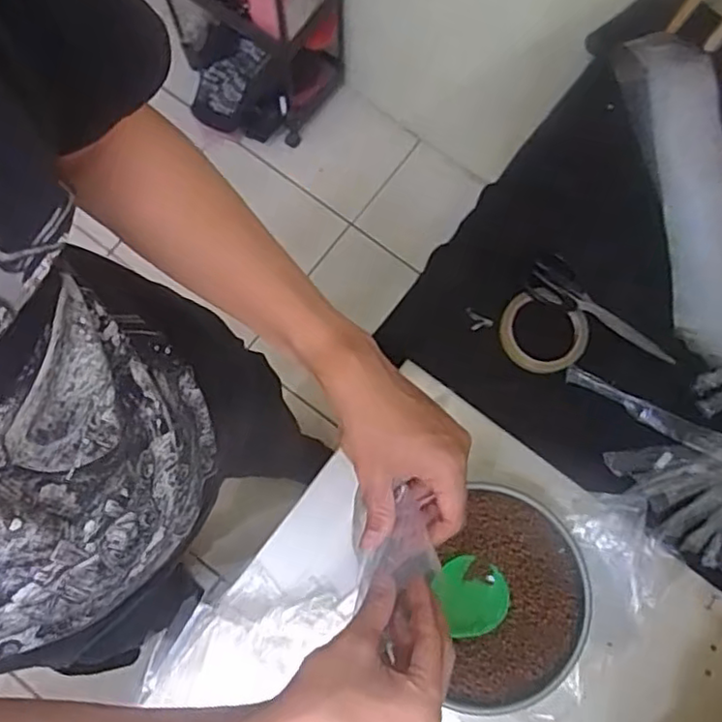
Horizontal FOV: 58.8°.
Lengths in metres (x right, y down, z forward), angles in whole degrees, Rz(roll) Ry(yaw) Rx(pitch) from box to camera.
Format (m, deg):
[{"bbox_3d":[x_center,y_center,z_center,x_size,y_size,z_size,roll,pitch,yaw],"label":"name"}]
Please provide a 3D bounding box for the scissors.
[{"bbox_3d":[0.273,-0.057,0.718,0.182,0.006,0.053,31,80,5],"label":"scissors"}]

